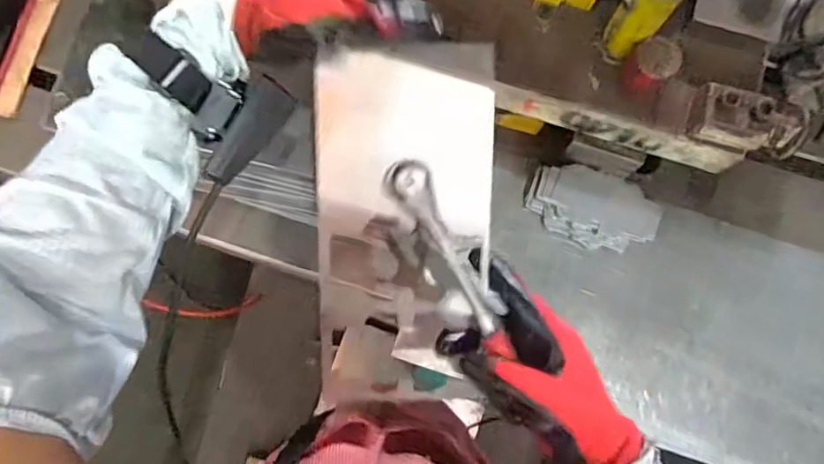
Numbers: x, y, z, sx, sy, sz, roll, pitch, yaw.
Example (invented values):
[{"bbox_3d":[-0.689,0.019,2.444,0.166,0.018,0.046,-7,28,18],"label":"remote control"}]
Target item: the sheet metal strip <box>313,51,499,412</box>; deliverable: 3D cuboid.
[{"bbox_3d":[-0.006,0.000,0.394,0.117,0.010,0.250,1,97,0],"label":"sheet metal strip"}]

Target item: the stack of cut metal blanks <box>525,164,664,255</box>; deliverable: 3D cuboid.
[{"bbox_3d":[0.198,-0.027,0.613,0.140,0.027,0.078,19,78,3],"label":"stack of cut metal blanks"}]

